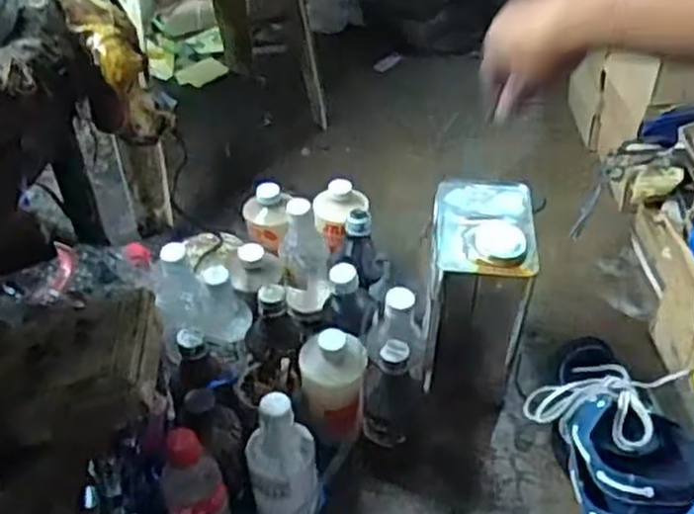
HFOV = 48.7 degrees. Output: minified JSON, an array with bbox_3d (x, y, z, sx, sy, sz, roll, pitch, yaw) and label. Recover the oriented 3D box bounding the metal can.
[{"bbox_3d":[0.152,0.044,0.915,0.108,0.239,0.148,5,44,6],"label":"metal can"}]

